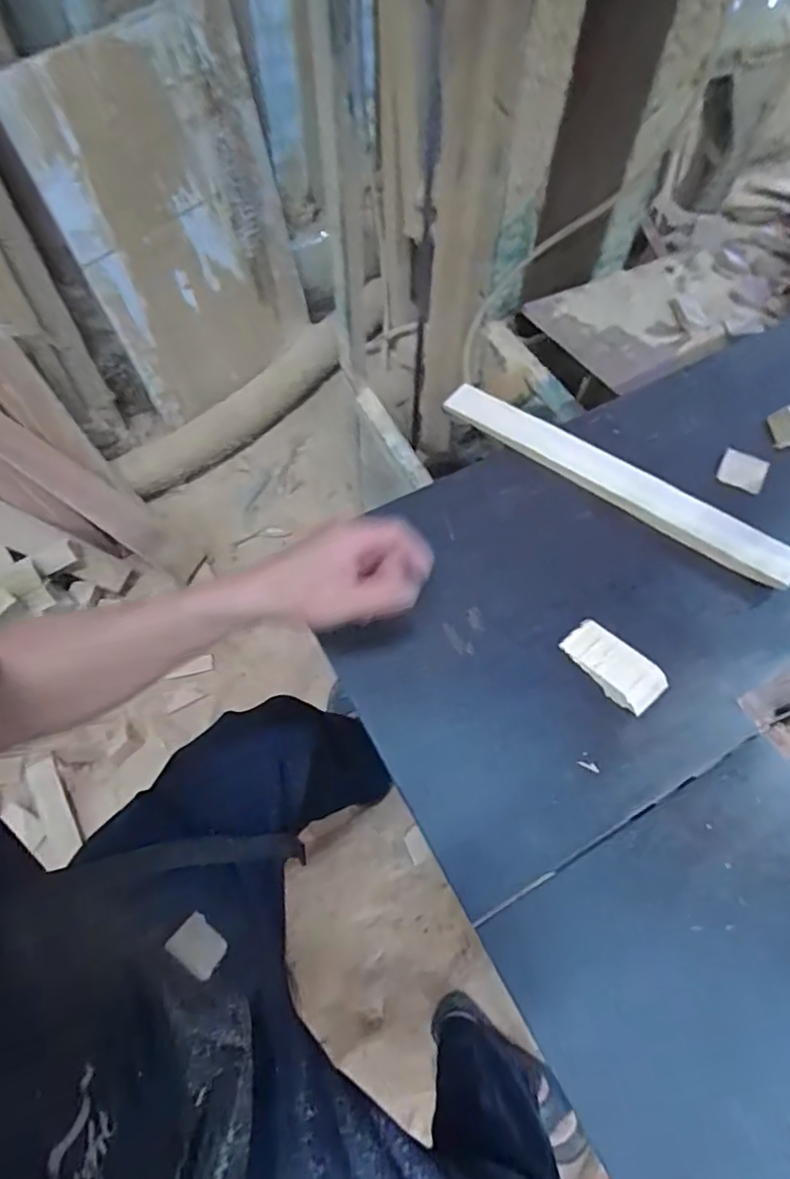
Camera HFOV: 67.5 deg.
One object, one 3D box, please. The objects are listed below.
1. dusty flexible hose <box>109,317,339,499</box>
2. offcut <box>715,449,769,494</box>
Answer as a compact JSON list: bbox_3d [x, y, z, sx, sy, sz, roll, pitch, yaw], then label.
[{"bbox_3d":[-0.397,-0.465,1.529,0.674,0.105,0.110,-37,69,-18],"label":"dusty flexible hose"},{"bbox_3d":[0.356,-0.122,0.604,0.046,0.005,0.044,23,65,11],"label":"offcut"}]

